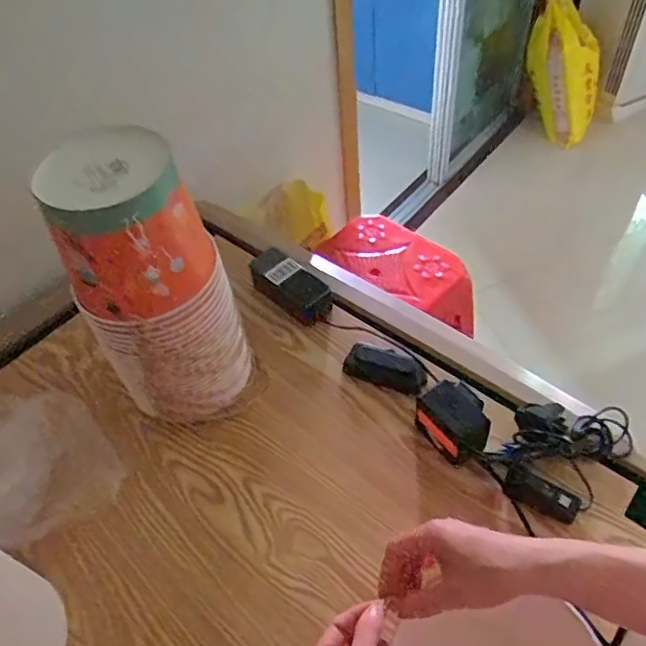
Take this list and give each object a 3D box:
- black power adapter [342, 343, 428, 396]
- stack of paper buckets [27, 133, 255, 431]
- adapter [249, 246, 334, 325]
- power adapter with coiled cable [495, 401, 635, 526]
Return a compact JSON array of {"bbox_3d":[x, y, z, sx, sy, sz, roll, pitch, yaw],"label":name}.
[{"bbox_3d":[0.082,0.060,0.754,0.107,0.019,0.048,21,54,19],"label":"black power adapter"},{"bbox_3d":[-0.185,-0.037,0.660,0.160,0.325,0.160,-22,51,-13],"label":"stack of paper buckets"},{"bbox_3d":[-0.047,-0.056,0.841,0.138,0.045,0.061,33,59,27],"label":"adapter"},{"bbox_3d":[0.278,0.140,0.666,0.183,0.041,0.117,-36,57,-24],"label":"power adapter with coiled cable"}]

